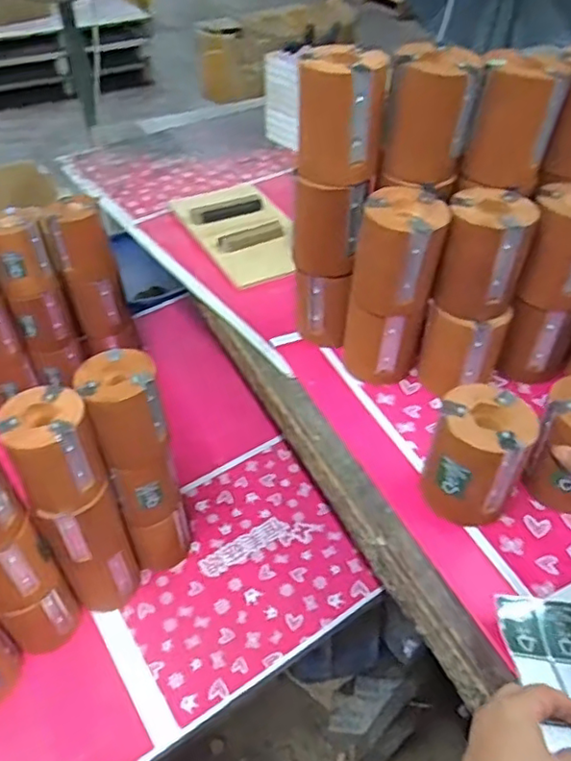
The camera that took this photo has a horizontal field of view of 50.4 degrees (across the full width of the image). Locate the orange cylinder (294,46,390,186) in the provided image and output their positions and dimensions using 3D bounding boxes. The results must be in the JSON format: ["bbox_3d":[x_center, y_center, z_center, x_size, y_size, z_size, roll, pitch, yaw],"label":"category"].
[{"bbox_3d":[0.051,-0.241,0.559,0.077,0.101,0.068,6,44,7],"label":"orange cylinder"}]

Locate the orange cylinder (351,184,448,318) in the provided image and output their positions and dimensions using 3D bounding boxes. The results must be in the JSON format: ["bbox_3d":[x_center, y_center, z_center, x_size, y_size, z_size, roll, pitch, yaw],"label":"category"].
[{"bbox_3d":[0.108,-0.122,0.582,0.079,0.101,0.071,9,44,11],"label":"orange cylinder"}]

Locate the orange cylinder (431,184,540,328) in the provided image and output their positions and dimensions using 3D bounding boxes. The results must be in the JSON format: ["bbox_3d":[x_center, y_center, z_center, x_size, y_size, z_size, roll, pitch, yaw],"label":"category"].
[{"bbox_3d":[0.189,-0.121,0.580,0.076,0.098,0.073,20,47,21],"label":"orange cylinder"}]

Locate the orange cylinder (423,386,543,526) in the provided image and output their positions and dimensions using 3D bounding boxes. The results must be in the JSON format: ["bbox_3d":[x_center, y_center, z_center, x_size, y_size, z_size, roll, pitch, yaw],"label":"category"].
[{"bbox_3d":[0.164,0.065,0.524,0.074,0.099,0.073,-1,43,1],"label":"orange cylinder"}]

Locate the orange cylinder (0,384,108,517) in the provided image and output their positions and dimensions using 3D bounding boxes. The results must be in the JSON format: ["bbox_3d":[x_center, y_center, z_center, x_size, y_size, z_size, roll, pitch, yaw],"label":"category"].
[{"bbox_3d":[-0.221,0.068,0.586,0.078,0.099,0.075,-21,47,-20],"label":"orange cylinder"}]

